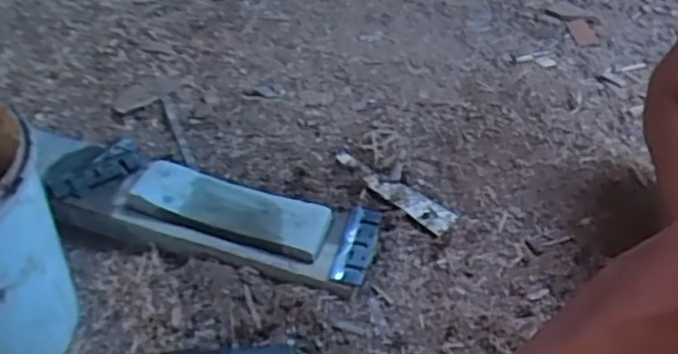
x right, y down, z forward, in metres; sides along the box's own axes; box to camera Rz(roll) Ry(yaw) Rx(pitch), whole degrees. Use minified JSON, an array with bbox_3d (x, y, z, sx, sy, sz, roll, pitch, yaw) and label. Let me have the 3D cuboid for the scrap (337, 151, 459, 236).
[{"bbox_3d":[0.054,0.008,0.694,0.032,0.008,0.150,-31,52,-28],"label":"scrap"}]

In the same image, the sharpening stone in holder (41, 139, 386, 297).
[{"bbox_3d":[-0.119,0.031,0.642,0.313,0.050,0.091,14,46,15],"label":"sharpening stone in holder"}]

